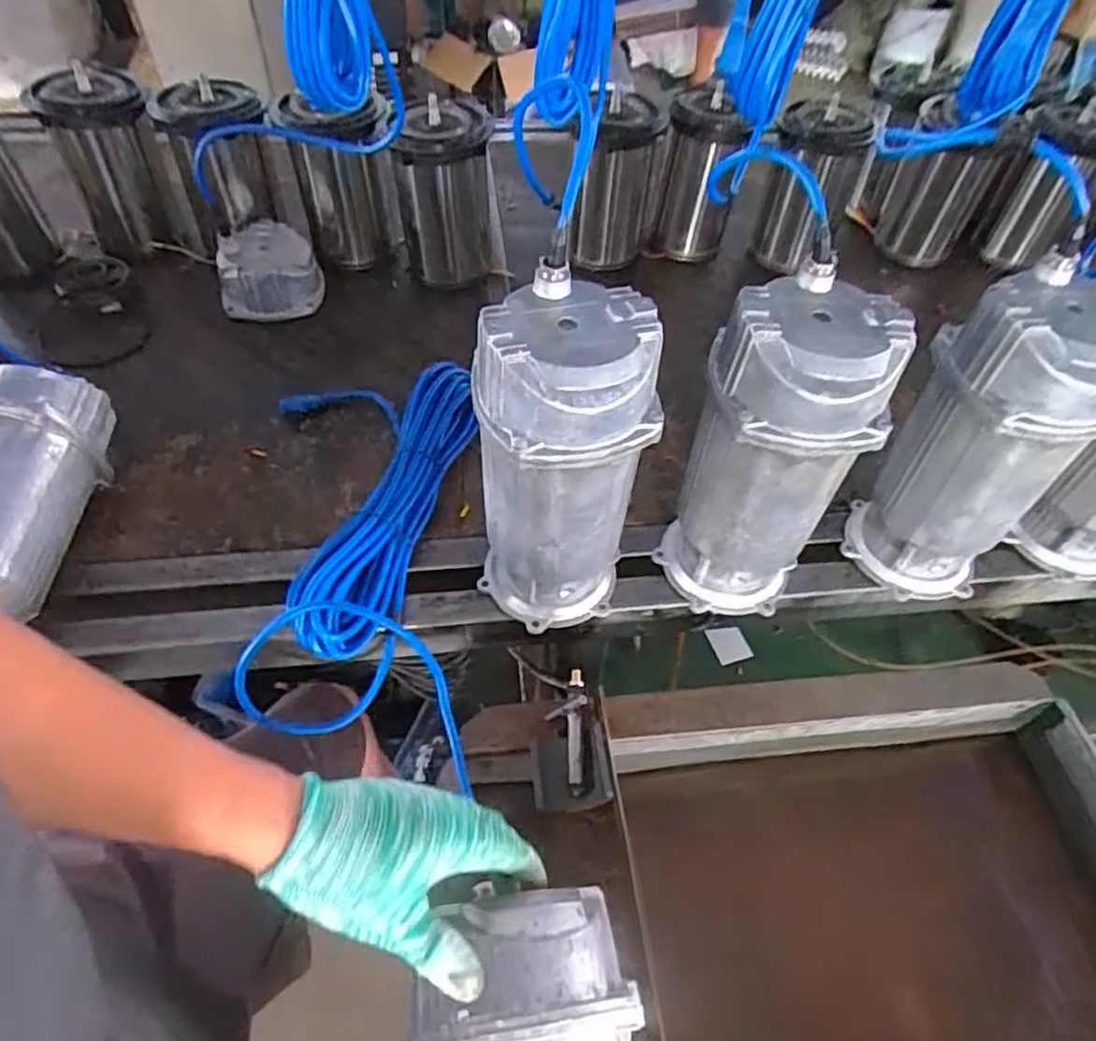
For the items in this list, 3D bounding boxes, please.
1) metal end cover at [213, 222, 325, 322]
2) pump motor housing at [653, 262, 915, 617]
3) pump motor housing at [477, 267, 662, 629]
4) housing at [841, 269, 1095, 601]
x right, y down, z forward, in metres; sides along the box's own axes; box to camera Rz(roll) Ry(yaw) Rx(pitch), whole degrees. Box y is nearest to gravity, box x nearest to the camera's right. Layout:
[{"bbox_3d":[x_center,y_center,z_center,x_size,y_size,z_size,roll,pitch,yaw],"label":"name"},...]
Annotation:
[{"bbox_3d":[-0.370,-0.325,0.950,0.133,0.089,0.124,-13,53,-13],"label":"metal end cover"},{"bbox_3d":[0.182,-0.045,0.601,0.133,0.292,0.114,23,53,14],"label":"pump motor housing"},{"bbox_3d":[0.010,-0.033,0.576,0.115,0.290,0.107,2,51,-2],"label":"pump motor housing"},{"bbox_3d":[0.375,-0.056,0.623,0.119,0.292,0.113,6,51,1],"label":"housing"}]

